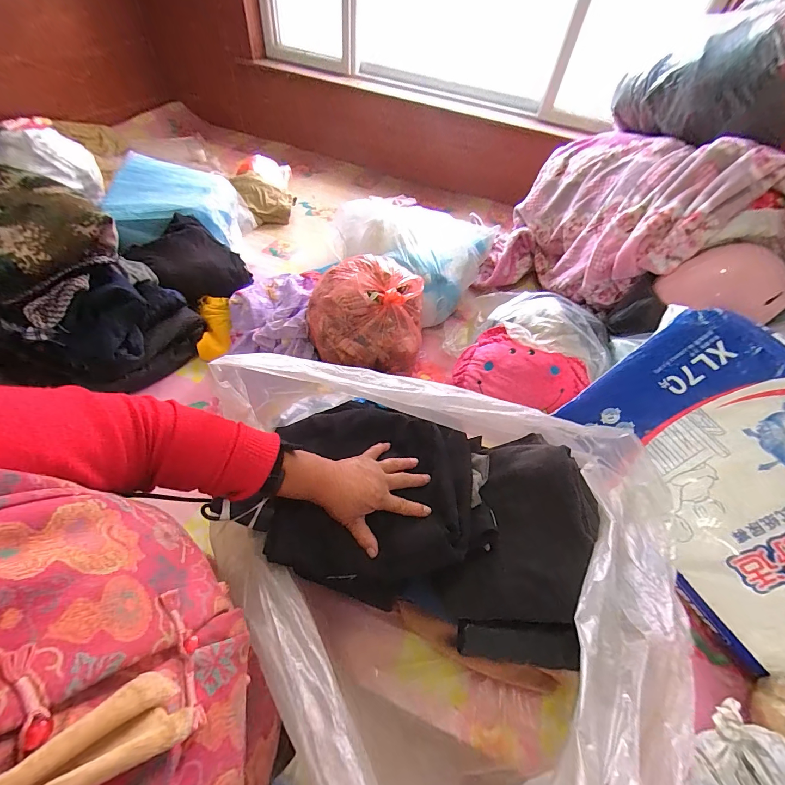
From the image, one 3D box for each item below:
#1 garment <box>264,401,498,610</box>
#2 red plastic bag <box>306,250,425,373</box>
[{"bbox_3d":[-0.009,0.140,0.502,0.283,0.070,0.254,5,52,-2],"label":"garment"},{"bbox_3d":[-0.063,-0.188,0.837,0.272,0.160,0.233,5,52,-2],"label":"red plastic bag"}]

